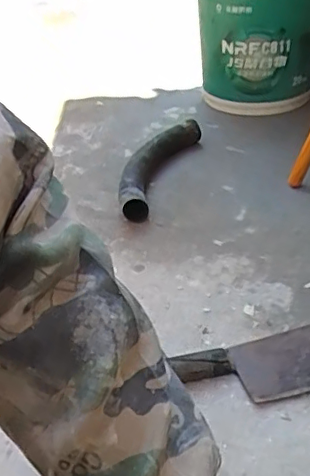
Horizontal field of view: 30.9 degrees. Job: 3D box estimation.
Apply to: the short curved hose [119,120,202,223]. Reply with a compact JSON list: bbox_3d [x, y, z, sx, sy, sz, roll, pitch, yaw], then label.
[{"bbox_3d":[0.003,-0.141,1.072,0.084,0.053,0.325,11,39,23],"label":"short curved hose"}]

